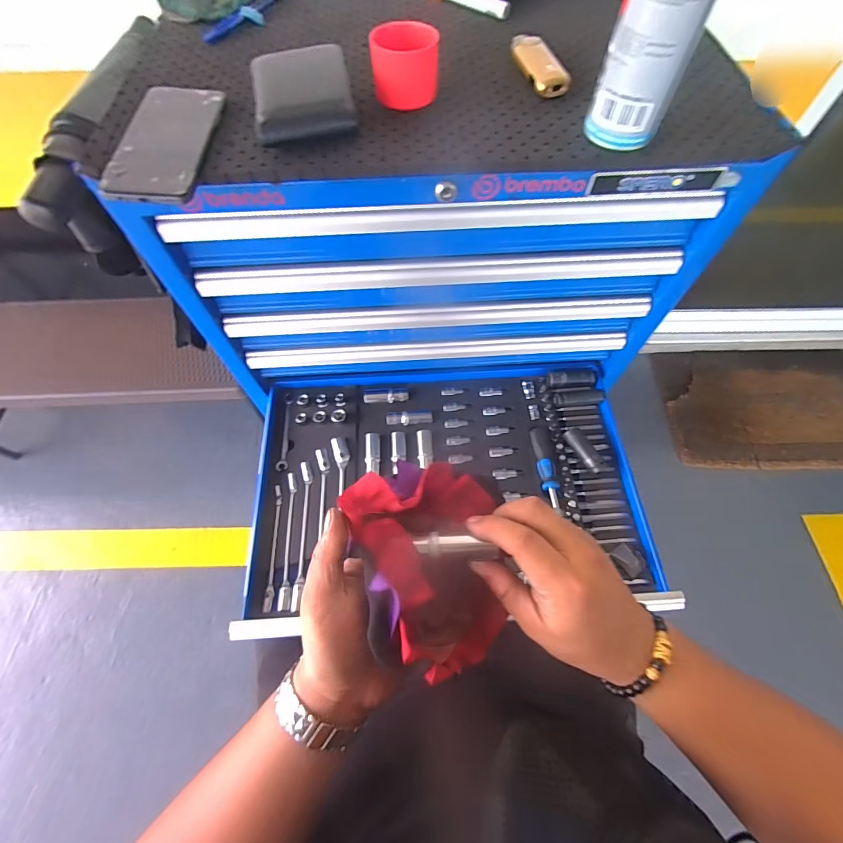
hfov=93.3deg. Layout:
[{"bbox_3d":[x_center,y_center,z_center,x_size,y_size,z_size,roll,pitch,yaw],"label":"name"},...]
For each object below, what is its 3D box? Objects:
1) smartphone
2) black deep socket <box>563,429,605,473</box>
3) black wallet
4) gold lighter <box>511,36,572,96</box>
[{"bbox_3d":[-0.237,-0.264,0.372,0.075,0.015,0.158,0,62,0],"label":"smartphone"},{"bbox_3d":[0.263,0.045,0.643,0.022,0.020,0.079,-28,66,-13],"label":"black deep socket"},{"bbox_3d":[-0.112,-0.309,0.376,0.089,0.032,0.103,-11,63,-5],"label":"black wallet"},{"bbox_3d":[0.126,-0.390,0.433,0.036,0.017,0.104,-13,63,-6],"label":"gold lighter"}]

